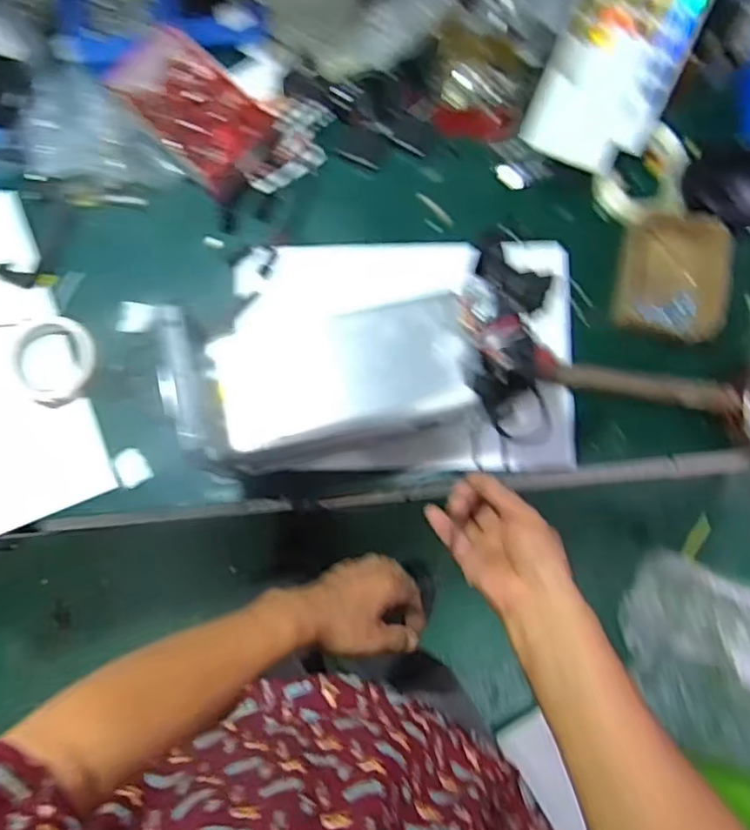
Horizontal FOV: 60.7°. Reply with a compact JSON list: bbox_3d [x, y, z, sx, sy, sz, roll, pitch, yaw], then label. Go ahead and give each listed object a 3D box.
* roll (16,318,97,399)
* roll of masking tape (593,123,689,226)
[{"bbox_3d":[-0.377,-0.067,0.744,0.094,0.033,0.102,0,82,-1],"label":"roll"},{"bbox_3d":[0.322,-0.286,0.769,0.105,0.028,0.115,0,82,-1],"label":"roll of masking tape"}]

